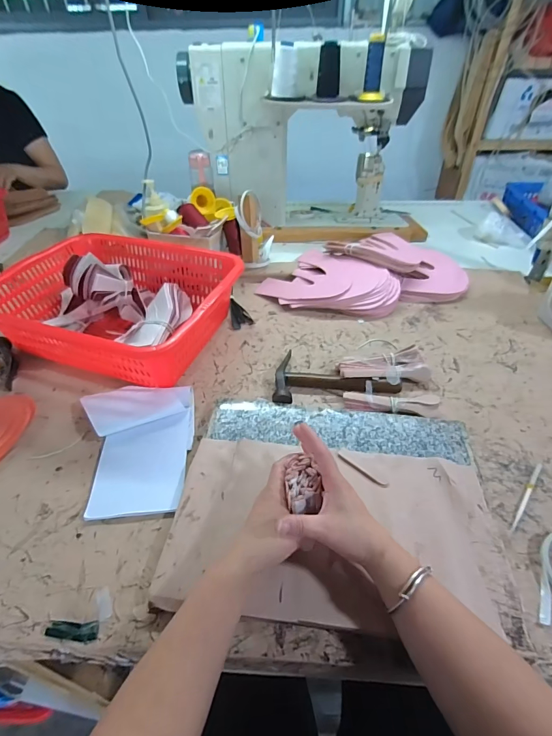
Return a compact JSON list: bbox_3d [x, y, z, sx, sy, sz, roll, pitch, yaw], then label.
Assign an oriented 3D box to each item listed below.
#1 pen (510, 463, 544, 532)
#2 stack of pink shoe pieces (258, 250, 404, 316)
[{"bbox_3d":[0.349,0.176,0.514,0.008,0.004,0.128,32,52,29],"label":"pen"},{"bbox_3d":[0.121,-0.192,0.867,0.297,0.066,0.201,34,53,30],"label":"stack of pink shoe pieces"}]

